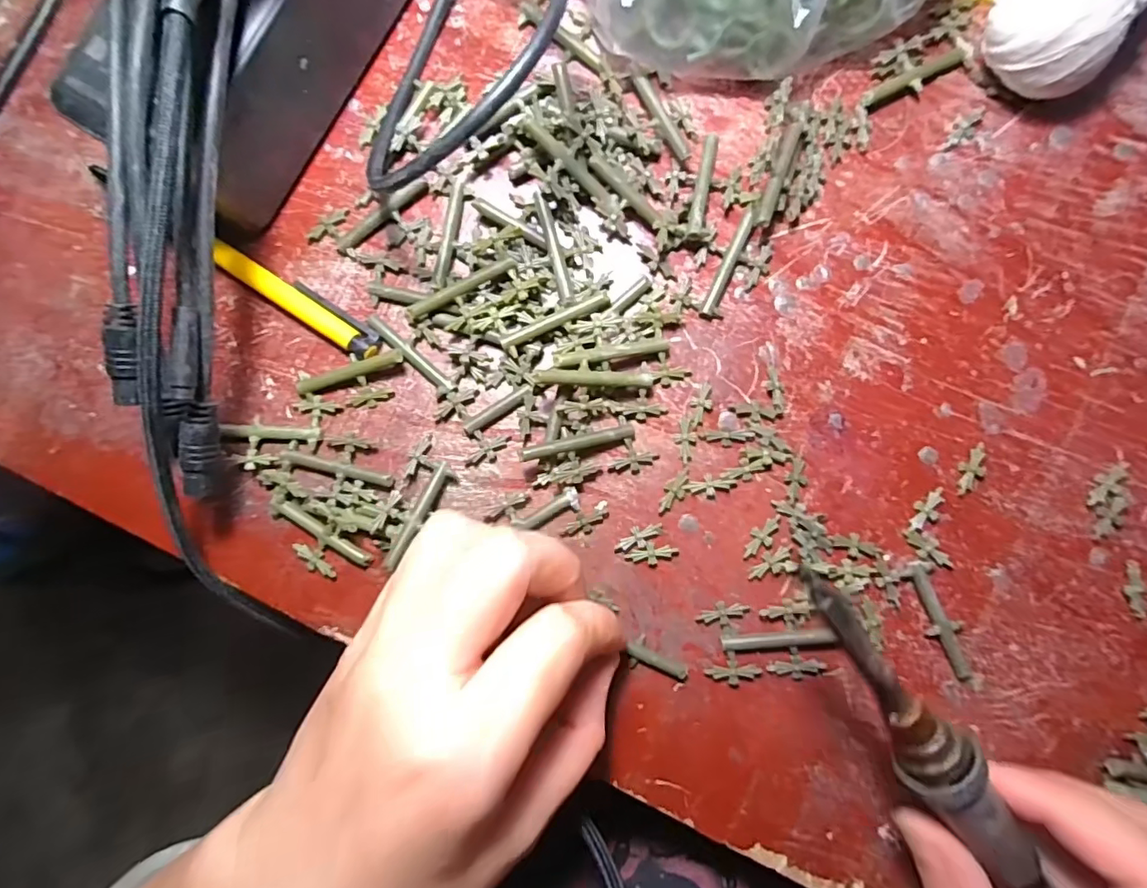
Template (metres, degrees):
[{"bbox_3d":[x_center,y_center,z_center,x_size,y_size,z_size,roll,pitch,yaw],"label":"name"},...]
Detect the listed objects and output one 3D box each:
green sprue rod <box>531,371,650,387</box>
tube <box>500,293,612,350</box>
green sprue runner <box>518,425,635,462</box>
[{"bbox_3d":[0.008,-0.024,0.199,0.043,0.004,0.005,1,88,-11],"label":"green sprue rod"},{"bbox_3d":[-0.007,-0.047,0.207,0.043,0.006,0.006,-23,87,2],"label":"tube"},{"bbox_3d":[0.002,0.000,0.205,0.045,0.004,0.005,-12,88,-12],"label":"green sprue runner"}]

